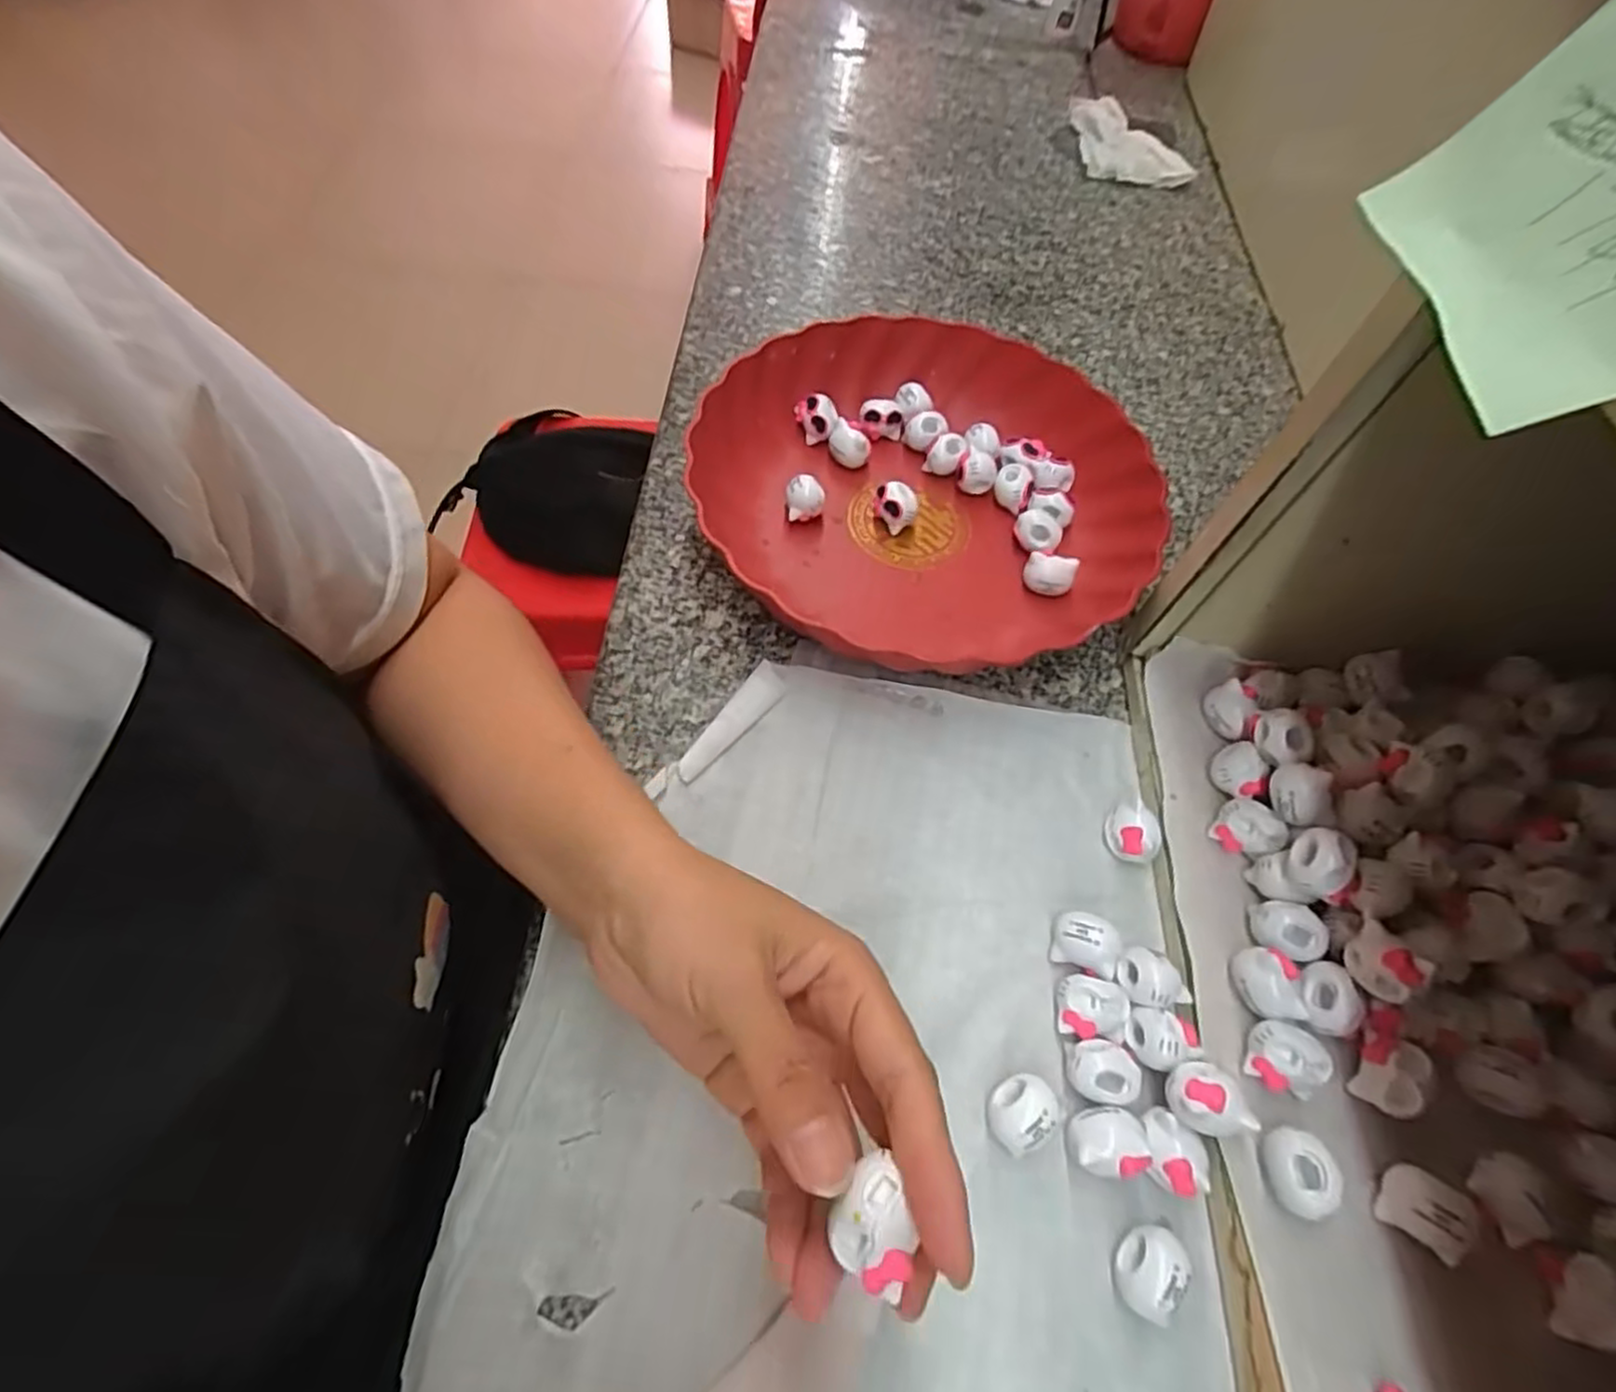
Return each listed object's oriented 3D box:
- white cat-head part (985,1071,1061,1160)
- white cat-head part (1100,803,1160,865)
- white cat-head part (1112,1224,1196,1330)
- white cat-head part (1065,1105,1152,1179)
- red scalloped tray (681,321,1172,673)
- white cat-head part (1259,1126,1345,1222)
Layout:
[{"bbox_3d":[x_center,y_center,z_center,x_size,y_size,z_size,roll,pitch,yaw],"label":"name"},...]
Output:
[{"bbox_3d":[0.075,0.147,0.253,0.023,0.017,0.023,1,58,-2],"label":"white cat-head part"},{"bbox_3d":[0.140,0.060,0.312,0.019,0.017,0.023,-29,64,-19],"label":"white cat-head part"},{"bbox_3d":[0.110,0.187,0.234,0.019,0.020,0.026,13,59,6],"label":"white cat-head part"},{"bbox_3d":[0.103,0.154,0.249,0.025,0.015,0.021,7,58,2],"label":"white cat-head part"},{"bbox_3d":[0.061,-0.116,0.396,0.230,0.047,0.224,-15,60,-11],"label":"red scalloped tray"},{"bbox_3d":[0.162,0.158,0.239,0.017,0.020,0.024,4,58,0],"label":"white cat-head part"}]

